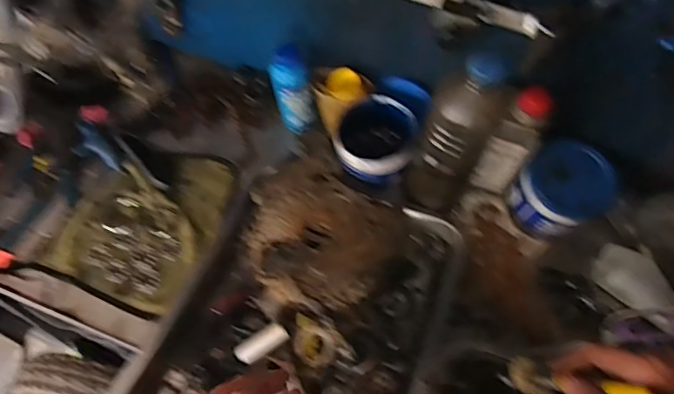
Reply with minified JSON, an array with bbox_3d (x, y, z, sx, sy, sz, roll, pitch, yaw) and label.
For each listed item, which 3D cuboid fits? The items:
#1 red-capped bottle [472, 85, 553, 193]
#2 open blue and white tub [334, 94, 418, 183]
[{"bbox_3d":[0.216,-0.063,0.610,0.051,0.172,0.044,25,64,13],"label":"red-capped bottle"},{"bbox_3d":[0.052,-0.076,0.657,0.099,0.060,0.107,0,61,0],"label":"open blue and white tub"}]

